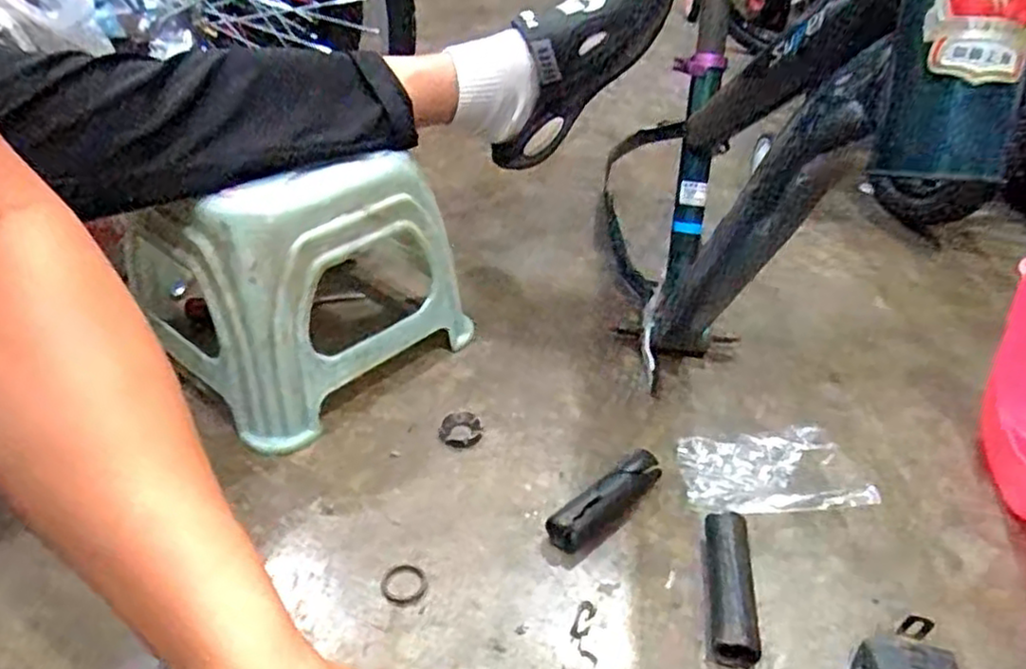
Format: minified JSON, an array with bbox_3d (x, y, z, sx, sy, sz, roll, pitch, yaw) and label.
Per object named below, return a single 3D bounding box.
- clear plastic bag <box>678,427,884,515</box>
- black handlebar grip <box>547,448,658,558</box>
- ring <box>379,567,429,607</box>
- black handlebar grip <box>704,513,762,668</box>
[{"bbox_3d":[0.225,0.120,0.624,0.146,0.046,0.113,2,36,0],"label":"clear plastic bag"},{"bbox_3d":[0.080,0.137,0.597,0.031,0.035,0.116,31,45,34],"label":"black handlebar grip"},{"bbox_3d":[-0.084,0.193,0.545,0.036,0.004,0.035,1,36,-1],"label":"ring"},{"bbox_3d":[0.164,0.190,0.534,0.034,0.031,0.114,7,37,8],"label":"black handlebar grip"}]

